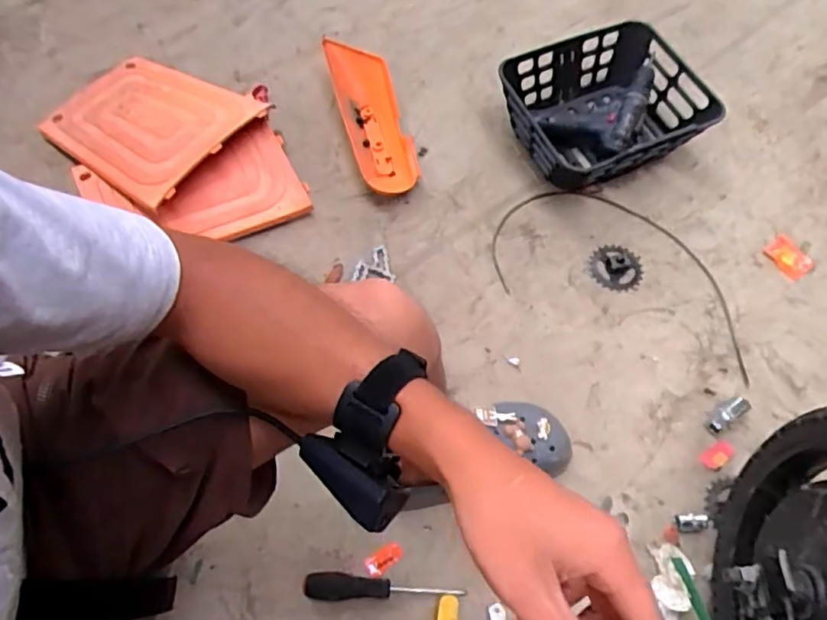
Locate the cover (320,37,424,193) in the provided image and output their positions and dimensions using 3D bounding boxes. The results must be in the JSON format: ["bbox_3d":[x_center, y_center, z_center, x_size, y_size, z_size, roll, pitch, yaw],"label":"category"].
[{"bbox_3d":[-0.075,-0.352,1.088,0.108,0.053,0.344,-13,66,-8],"label":"cover"}]

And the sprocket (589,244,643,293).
[{"bbox_3d":[0.335,-0.070,0.985,0.085,0.009,0.087,0,65,0],"label":"sprocket"}]

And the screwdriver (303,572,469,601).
[{"bbox_3d":[-0.036,0.351,0.752,0.196,0.026,0.032,2,65,1],"label":"screwdriver"}]

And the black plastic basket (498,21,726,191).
[{"bbox_3d":[0.344,-0.357,1.070,0.336,0.120,0.270,-22,67,-12],"label":"black plastic basket"}]

